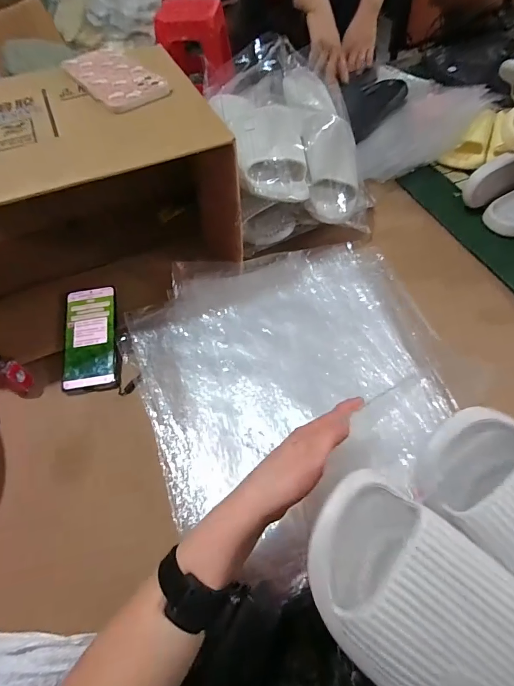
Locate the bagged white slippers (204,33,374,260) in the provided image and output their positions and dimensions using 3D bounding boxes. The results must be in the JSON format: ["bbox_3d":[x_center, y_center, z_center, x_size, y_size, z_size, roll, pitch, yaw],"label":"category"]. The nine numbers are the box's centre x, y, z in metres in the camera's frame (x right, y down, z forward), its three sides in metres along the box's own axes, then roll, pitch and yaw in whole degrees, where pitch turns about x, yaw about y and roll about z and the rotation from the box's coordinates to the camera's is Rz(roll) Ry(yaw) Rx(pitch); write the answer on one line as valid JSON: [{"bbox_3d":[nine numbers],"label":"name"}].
[{"bbox_3d":[0.038,-0.334,0.651,0.224,0.149,0.339,-16,58,-6],"label":"bagged white slippers"}]

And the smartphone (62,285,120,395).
[{"bbox_3d":[-0.242,-0.009,0.559,0.077,0.008,0.166,-9,67,-3],"label":"smartphone"}]

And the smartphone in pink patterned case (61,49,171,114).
[{"bbox_3d":[-0.188,-0.348,0.499,0.082,0.008,0.174,-35,62,-17],"label":"smartphone in pink patterned case"}]

